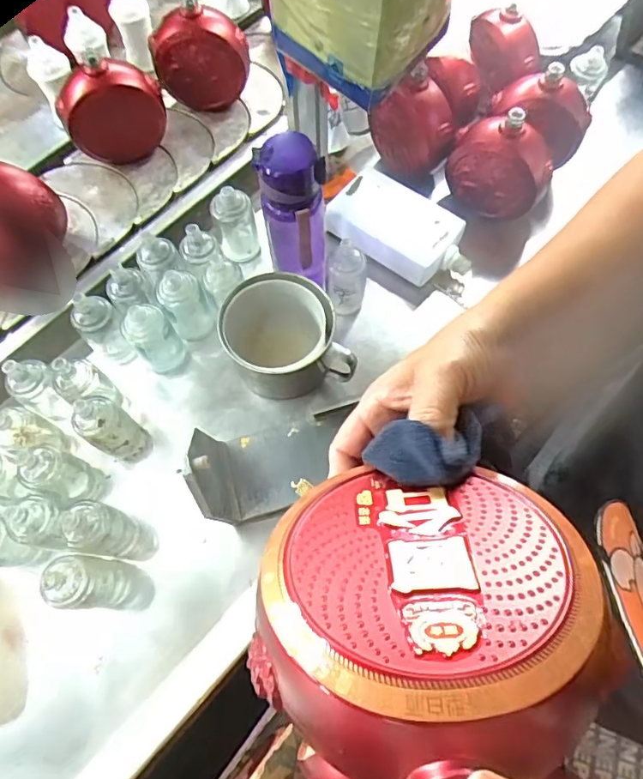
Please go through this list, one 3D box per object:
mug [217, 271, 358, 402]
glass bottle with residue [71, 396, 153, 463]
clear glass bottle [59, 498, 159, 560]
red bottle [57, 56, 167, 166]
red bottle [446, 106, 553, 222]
[{"bbox_3d":[-0.047,-0.065,0.666,0.142,0.099,0.139,-14,70,-4],"label":"mug"},{"bbox_3d":[-0.248,0.050,0.625,0.045,0.129,0.048,0,69,1],"label":"glass bottle with residue"},{"bbox_3d":[-0.234,0.164,0.590,0.059,0.138,0.054,14,70,6],"label":"clear glass bottle"},{"bbox_3d":[-0.294,-0.391,0.744,0.138,0.131,0.045,-22,70,-7],"label":"red bottle"},{"bbox_3d":[0.245,-0.299,0.700,0.097,0.124,0.101,-20,70,-7],"label":"red bottle"}]

